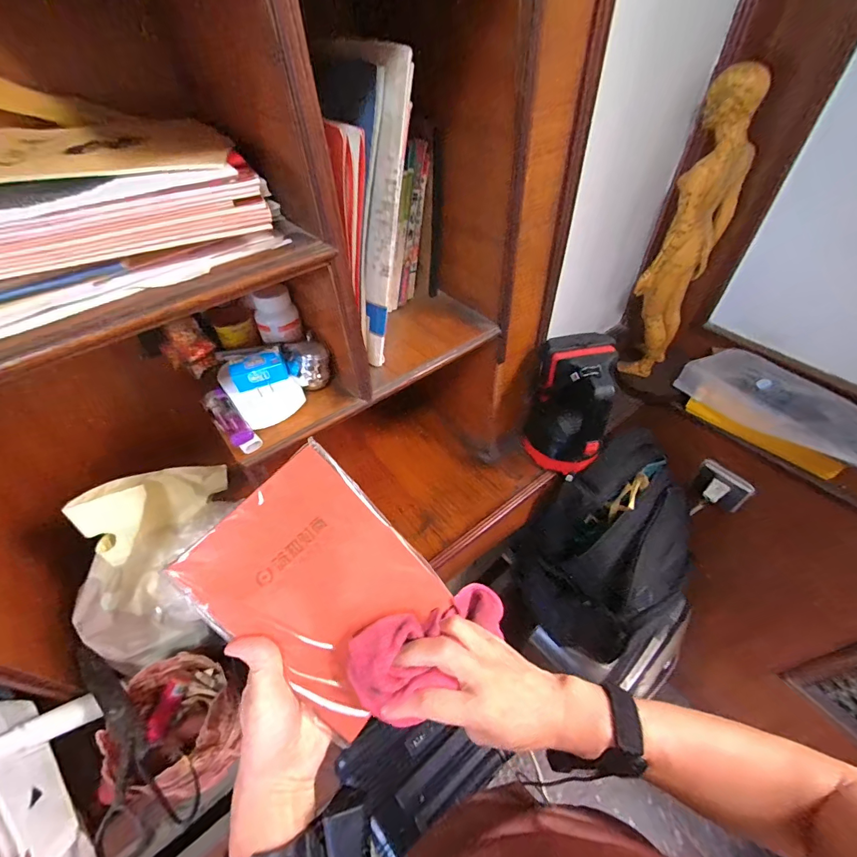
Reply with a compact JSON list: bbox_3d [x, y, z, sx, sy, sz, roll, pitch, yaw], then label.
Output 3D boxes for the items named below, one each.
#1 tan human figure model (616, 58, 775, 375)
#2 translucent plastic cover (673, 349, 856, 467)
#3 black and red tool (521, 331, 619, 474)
[{"bbox_3d":[0.411,-0.277,0.669,0.089,0.476,0.120,24,53,23],"label":"tan human figure model"},{"bbox_3d":[0.603,-0.040,0.700,0.120,0.068,0.292,-24,51,-17],"label":"translucent plastic cover"},{"bbox_3d":[0.221,-0.030,0.657,0.108,0.217,0.107,8,49,10],"label":"black and red tool"}]

